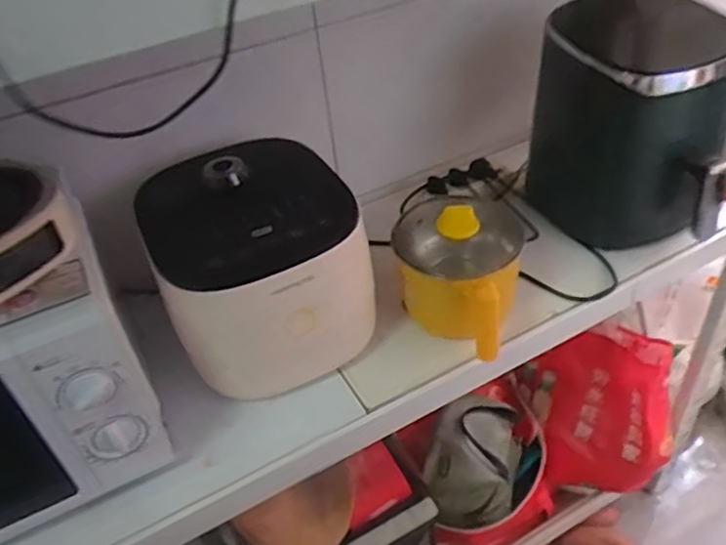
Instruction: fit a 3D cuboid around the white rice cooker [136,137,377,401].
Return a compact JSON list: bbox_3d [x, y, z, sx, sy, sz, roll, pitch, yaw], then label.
[{"bbox_3d":[-0.144,-0.007,0.820,0.234,0.201,0.286,-23,43,-18],"label":"white rice cooker"}]

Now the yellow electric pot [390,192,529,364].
[{"bbox_3d":[0.124,0.001,0.836,0.159,0.177,0.180,1,41,8],"label":"yellow electric pot"}]

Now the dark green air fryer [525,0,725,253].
[{"bbox_3d":[0.413,-0.253,0.986,0.268,0.278,0.328,7,42,15],"label":"dark green air fryer"}]

